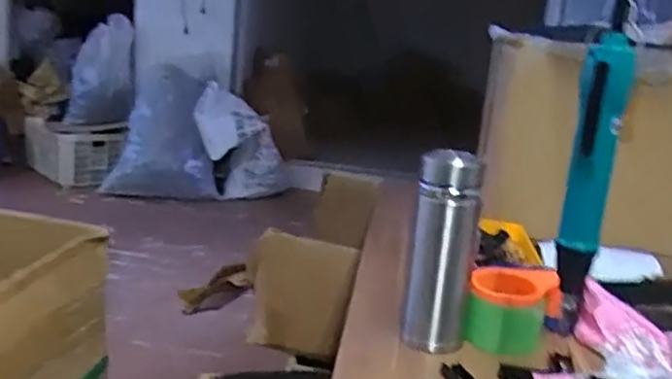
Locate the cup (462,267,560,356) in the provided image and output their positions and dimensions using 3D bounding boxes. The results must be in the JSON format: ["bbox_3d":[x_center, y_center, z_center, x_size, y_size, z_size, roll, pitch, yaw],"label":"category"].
[{"bbox_3d":[0.199,0.135,0.773,0.092,0.072,0.096,11,15,20],"label":"cup"}]

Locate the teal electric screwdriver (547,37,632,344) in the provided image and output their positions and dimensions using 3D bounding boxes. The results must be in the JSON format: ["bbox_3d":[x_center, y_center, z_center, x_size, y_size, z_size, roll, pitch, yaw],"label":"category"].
[{"bbox_3d":[0.209,0.003,0.562,0.034,0.249,0.034,12,15,25],"label":"teal electric screwdriver"}]

